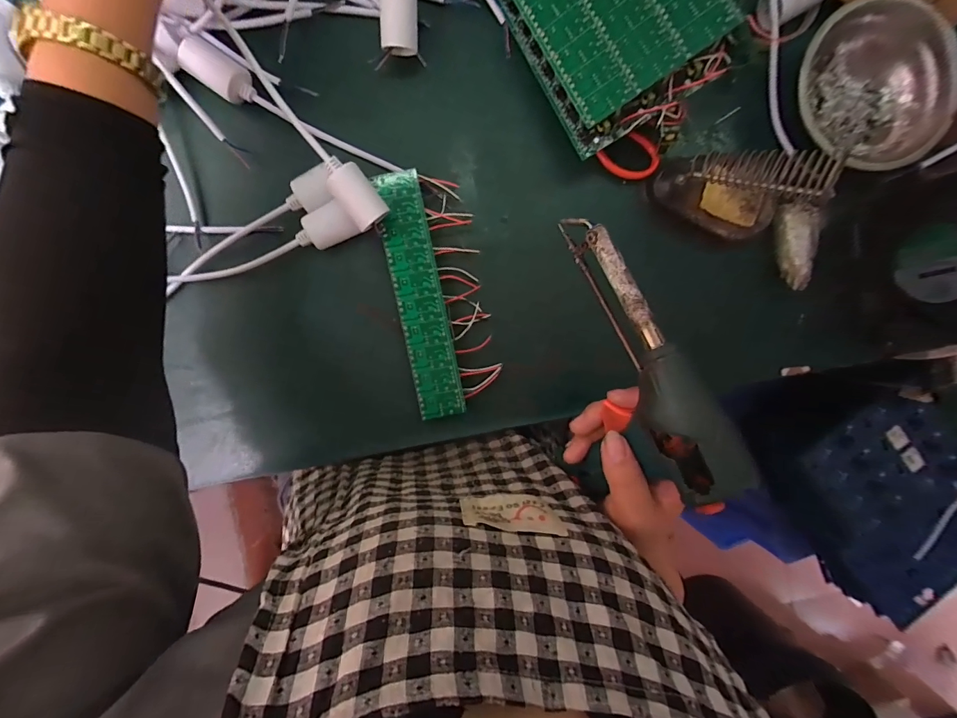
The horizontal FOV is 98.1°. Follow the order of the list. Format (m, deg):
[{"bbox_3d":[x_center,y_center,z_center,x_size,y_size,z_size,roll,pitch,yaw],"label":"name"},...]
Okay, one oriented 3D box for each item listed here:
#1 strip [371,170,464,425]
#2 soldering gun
[{"bbox_3d":[-0.048,-0.050,0.345,0.038,0.009,0.199,-12,94,-5],"label":"strip"},{"bbox_3d":[0.098,-0.004,0.244,0.031,0.053,0.186,-18,77,-4],"label":"soldering gun"}]

